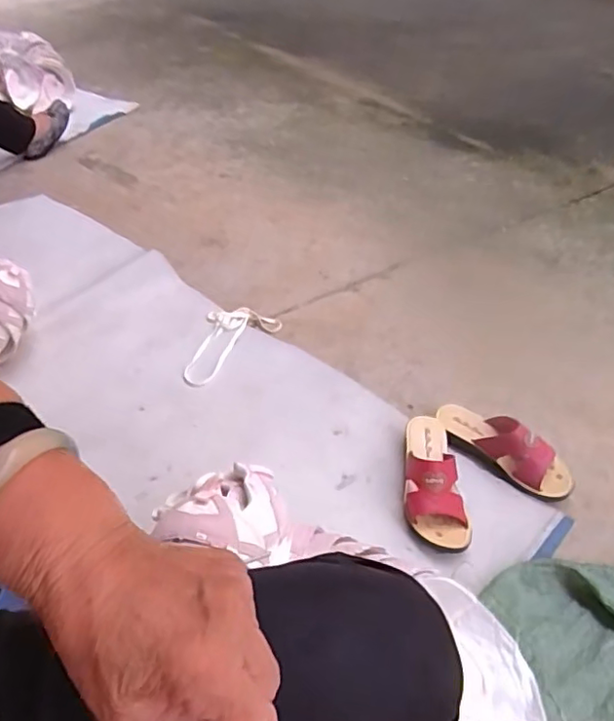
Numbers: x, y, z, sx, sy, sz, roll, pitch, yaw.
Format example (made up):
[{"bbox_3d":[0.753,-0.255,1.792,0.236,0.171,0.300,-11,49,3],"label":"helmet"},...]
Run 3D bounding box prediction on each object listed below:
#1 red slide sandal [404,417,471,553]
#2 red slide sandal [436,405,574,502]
[{"bbox_3d":[0.184,0.168,0.864,0.085,0.071,0.227,-3,44,1],"label":"red slide sandal"},{"bbox_3d":[0.312,0.135,0.919,0.080,0.079,0.225,-36,53,-29],"label":"red slide sandal"}]

